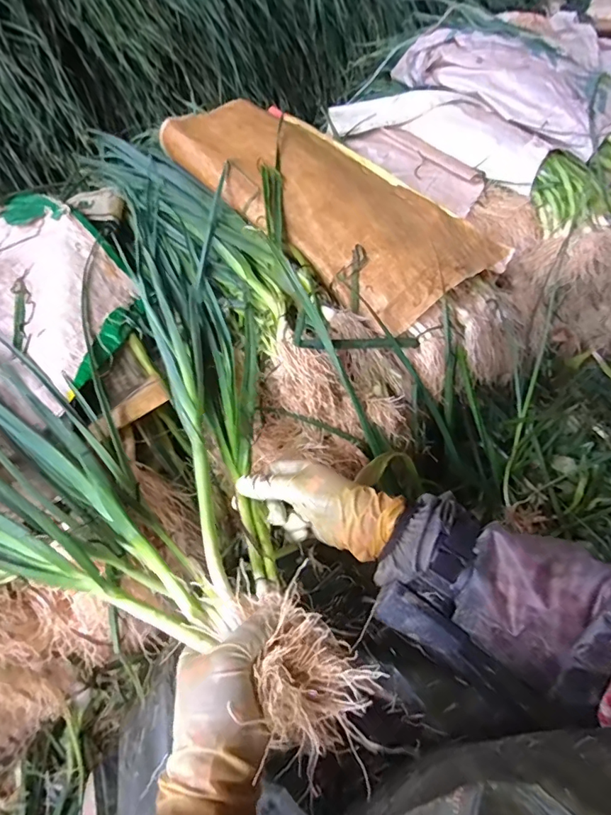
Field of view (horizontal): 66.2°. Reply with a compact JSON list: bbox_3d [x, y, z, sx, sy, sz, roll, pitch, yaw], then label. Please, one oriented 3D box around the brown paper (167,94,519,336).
[{"bbox_3d":[0.038,-0.349,0.759,0.277,0.095,0.528,-37,62,-25],"label":"brown paper"}]

